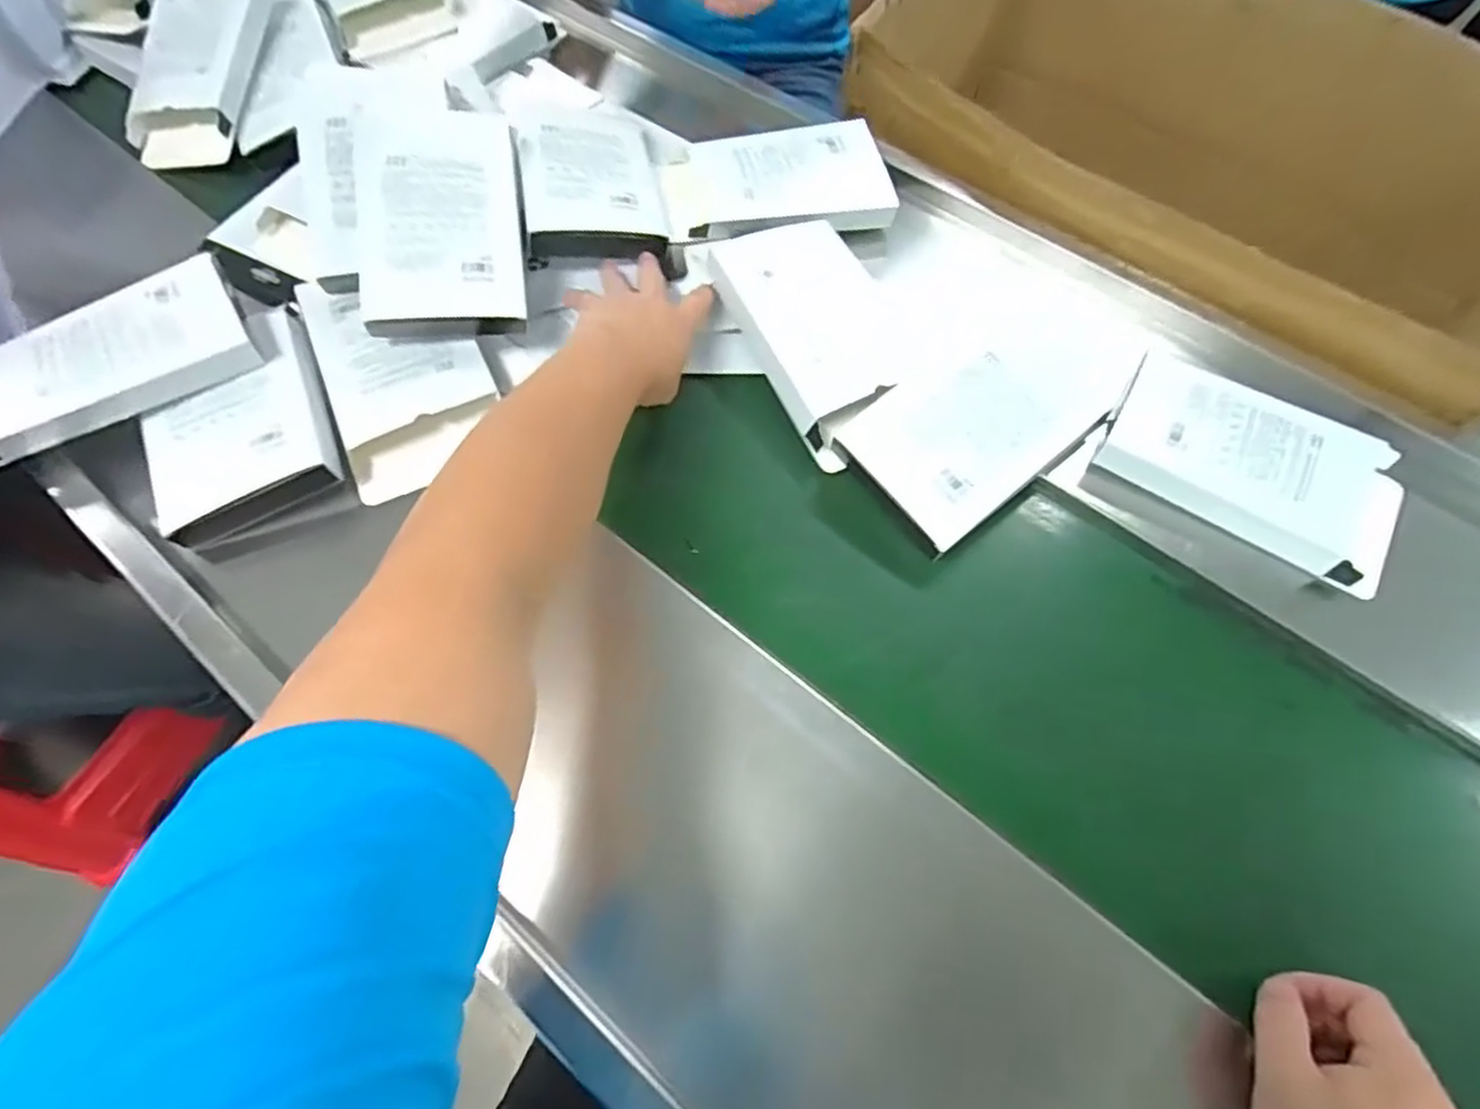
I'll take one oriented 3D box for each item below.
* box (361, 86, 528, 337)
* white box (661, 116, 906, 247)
[{"bbox_3d":[-0.235,-0.274,0.587,0.116,0.029,0.217,4,71,-21],"label":"box"},{"bbox_3d":[0.033,-0.350,0.681,0.208,0.027,0.120,-13,64,-8],"label":"white box"}]

